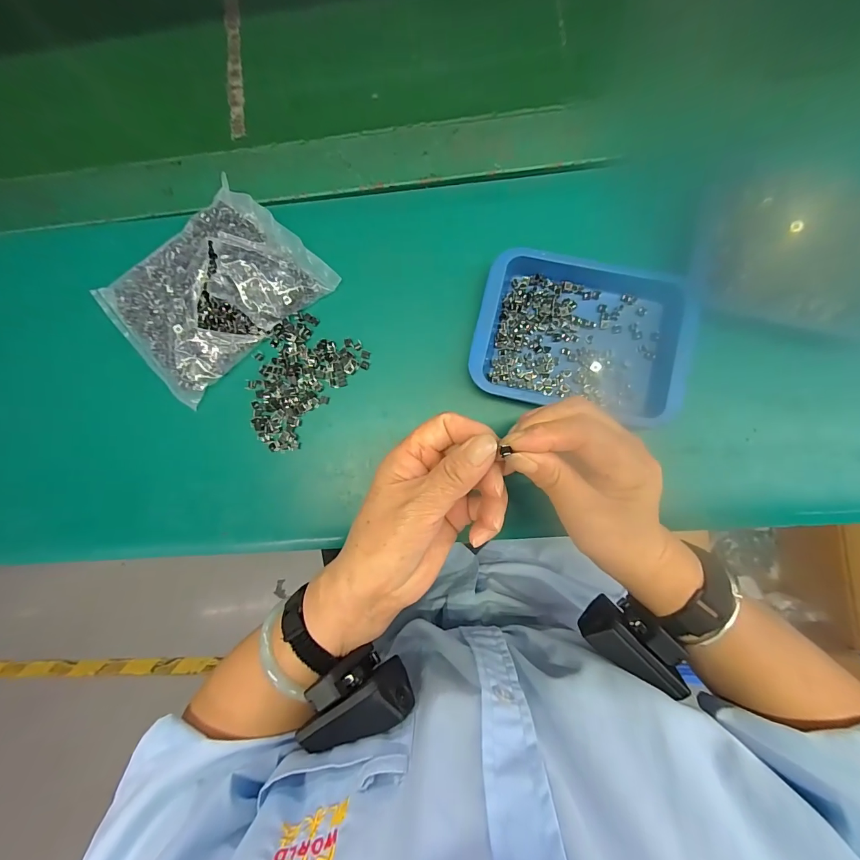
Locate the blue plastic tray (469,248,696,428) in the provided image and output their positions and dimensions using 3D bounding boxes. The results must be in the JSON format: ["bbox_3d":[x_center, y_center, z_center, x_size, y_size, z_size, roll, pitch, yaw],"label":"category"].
[{"bbox_3d":[0.122,-0.074,0.300,0.166,0.025,0.121,10,85,5],"label":"blue plastic tray"}]

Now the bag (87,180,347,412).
[{"bbox_3d":[-0.184,-0.119,0.316,0.164,0.033,0.118,-41,83,1],"label":"bag"}]

